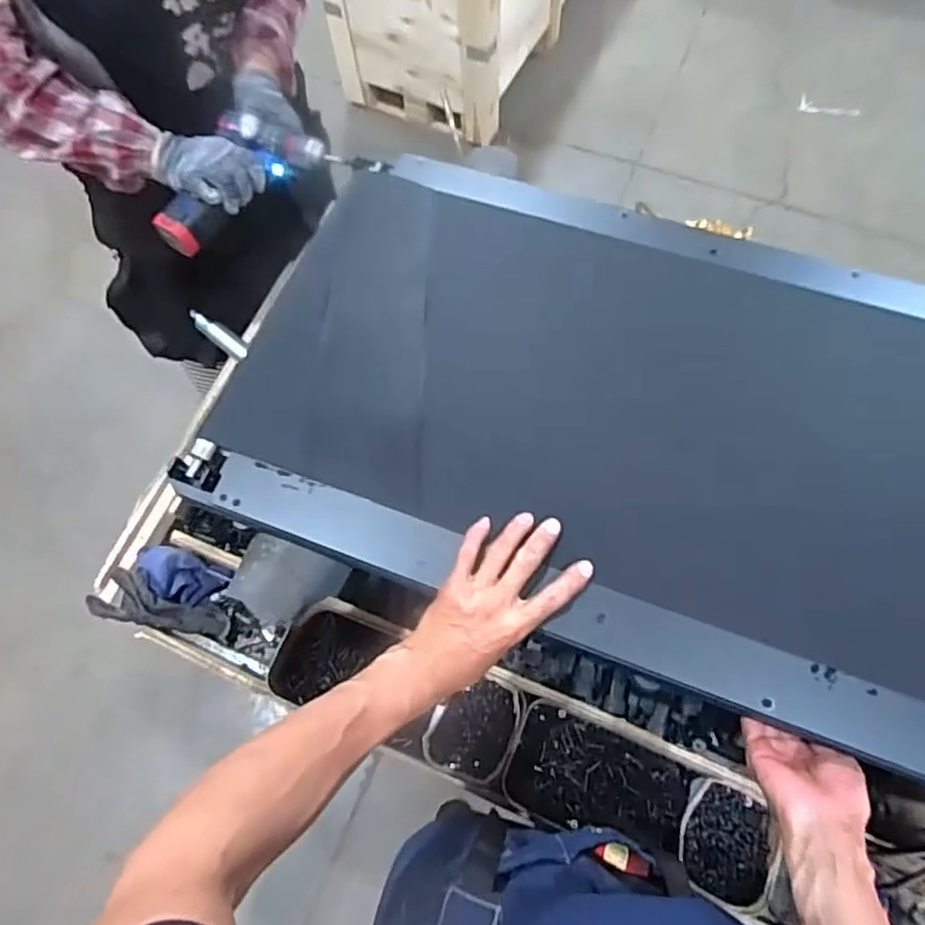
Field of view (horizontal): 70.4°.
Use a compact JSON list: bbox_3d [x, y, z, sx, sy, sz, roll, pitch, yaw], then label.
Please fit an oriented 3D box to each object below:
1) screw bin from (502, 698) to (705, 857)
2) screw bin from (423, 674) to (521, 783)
[{"bbox_3d":[0.163,0.385,0.799,0.212,0.055,0.125,20,70,9],"label":"screw bin"},{"bbox_3d":[0.012,0.323,0.810,0.109,0.050,0.122,18,70,9],"label":"screw bin"}]

